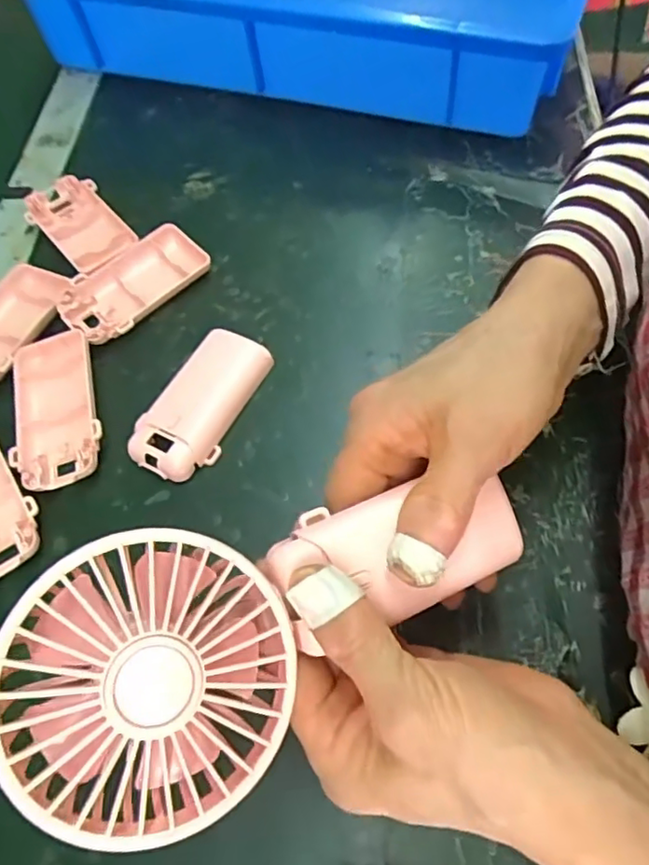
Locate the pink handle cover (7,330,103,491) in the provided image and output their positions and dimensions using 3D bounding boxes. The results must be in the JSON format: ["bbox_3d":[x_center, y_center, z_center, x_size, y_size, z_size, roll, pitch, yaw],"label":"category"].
[{"bbox_3d":[-0.154,-0.013,0.348,0.049,0.017,0.096,-18,62,-6],"label":"pink handle cover"}]

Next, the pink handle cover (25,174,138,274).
[{"bbox_3d":[-0.172,-0.147,0.429,0.049,0.017,0.090,-41,66,-17],"label":"pink handle cover"}]

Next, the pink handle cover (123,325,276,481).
[{"bbox_3d":[-0.069,-0.017,0.347,0.044,0.017,0.094,25,66,17],"label":"pink handle cover"}]

